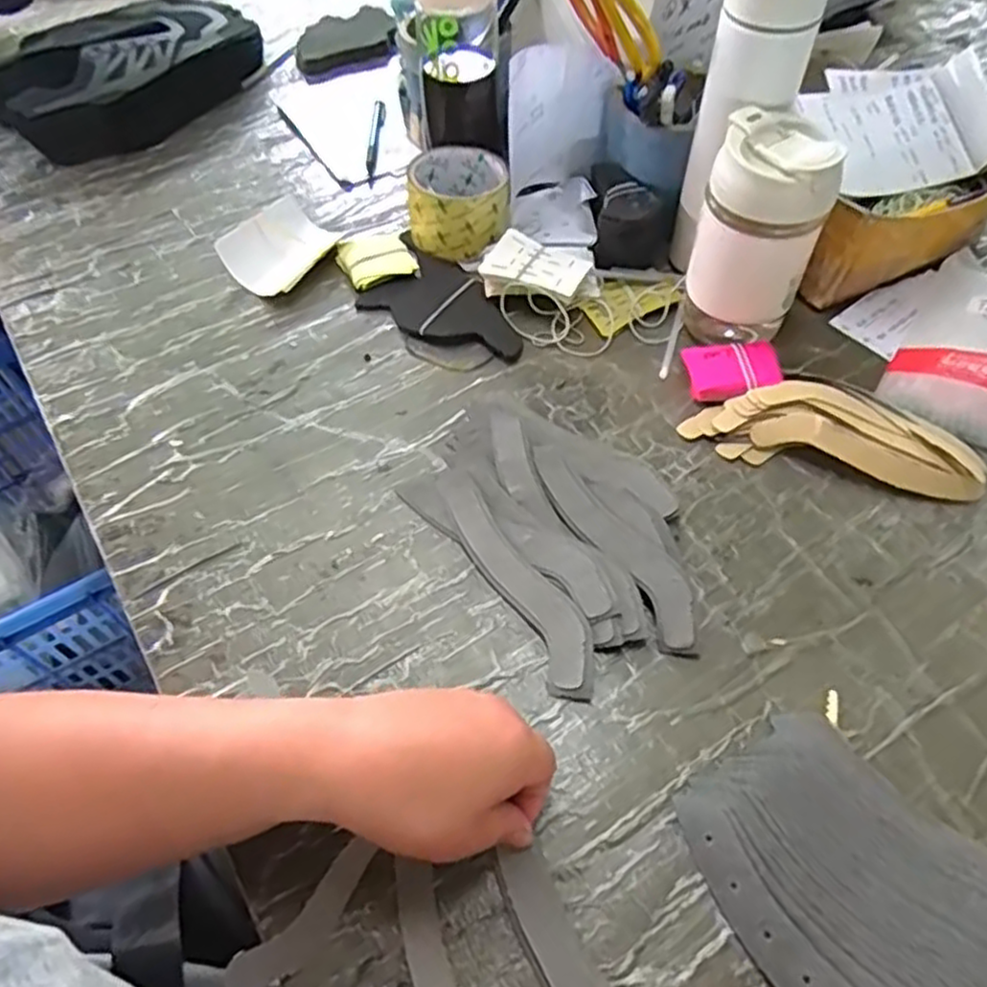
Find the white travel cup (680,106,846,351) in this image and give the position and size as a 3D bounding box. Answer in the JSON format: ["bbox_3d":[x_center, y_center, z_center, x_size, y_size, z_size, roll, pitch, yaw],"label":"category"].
[{"bbox_3d":[0.190,-0.183,0.532,0.078,0.155,0.069,16,56,12],"label":"white travel cup"}]

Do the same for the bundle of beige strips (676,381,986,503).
[{"bbox_3d":[0.241,-0.045,0.521,0.195,0.026,0.067,12,56,9],"label":"bundle of beige strips"}]

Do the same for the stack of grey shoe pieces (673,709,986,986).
[{"bbox_3d":[0.187,0.194,0.347,0.135,0.025,0.176,-22,57,-14],"label":"stack of grey shoe pieces"}]

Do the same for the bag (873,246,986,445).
[{"bbox_3d":[0.378,-0.112,0.551,0.112,0.045,0.164,29,60,20],"label":"bag"}]

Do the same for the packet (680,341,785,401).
[{"bbox_3d":[0.180,-0.091,0.546,0.066,0.016,0.049,-2,55,0],"label":"packet"}]

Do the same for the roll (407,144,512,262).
[{"bbox_3d":[-0.030,-0.256,0.647,0.087,0.061,0.087,-1,55,1],"label":"roll"}]

